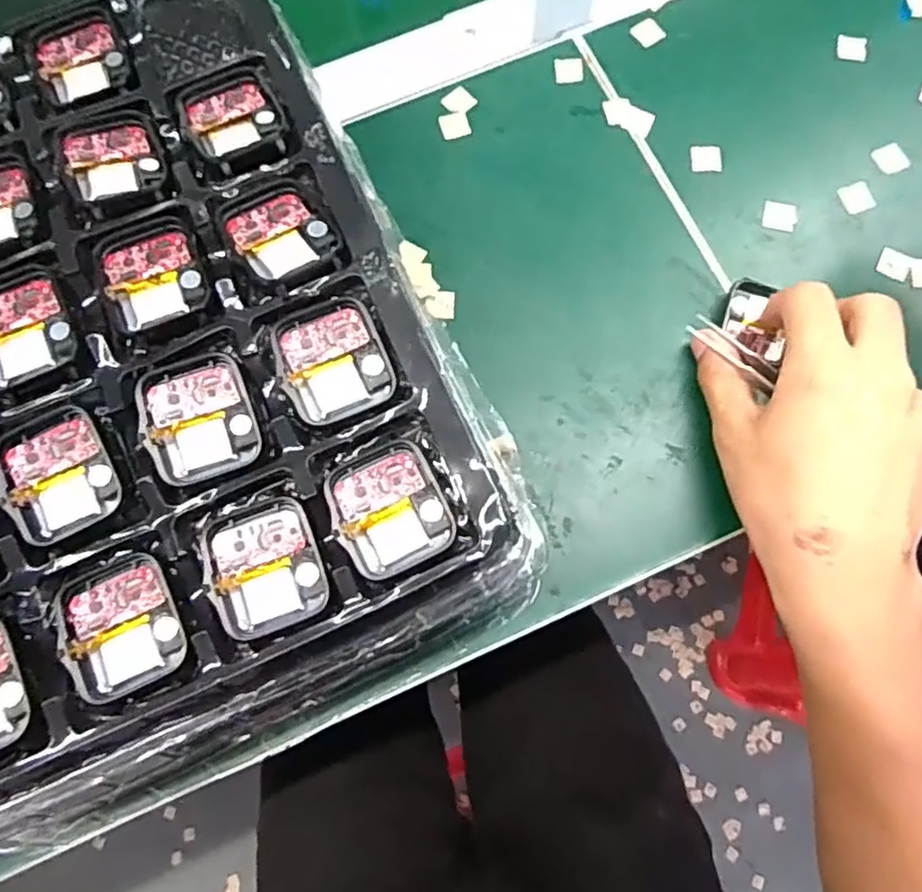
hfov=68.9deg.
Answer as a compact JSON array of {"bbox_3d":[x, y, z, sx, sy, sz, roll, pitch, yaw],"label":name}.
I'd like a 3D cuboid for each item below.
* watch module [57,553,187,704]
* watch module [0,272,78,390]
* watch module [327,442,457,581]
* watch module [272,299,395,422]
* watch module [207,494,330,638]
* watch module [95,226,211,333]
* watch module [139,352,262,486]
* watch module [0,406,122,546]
[{"bbox_3d":[-0.113,0.059,0.224,0.035,0.004,0.044,-23,76,-6],"label":"watch module"},{"bbox_3d":[-0.160,-0.043,0.244,0.035,0.005,0.041,-22,75,-6],"label":"watch module"},{"bbox_3d":[-0.024,0.021,0.232,0.037,0.004,0.042,-26,76,-7],"label":"watch module"},{"bbox_3d":[-0.046,-0.031,0.242,0.037,0.006,0.043,-23,75,-6],"label":"watch module"},{"bbox_3d":[-0.066,0.041,0.227,0.036,0.006,0.043,-20,75,-5],"label":"watch module"},{"bbox_3d":[-0.114,-0.063,0.248,0.035,0.004,0.041,-21,75,-5],"label":"watch module"},{"bbox_3d":[-0.092,-0.011,0.236,0.037,0.008,0.044,-20,75,-5],"label":"watch module"},{"bbox_3d":[-0.139,0.009,0.233,0.035,0.007,0.044,-27,76,-7],"label":"watch module"}]

